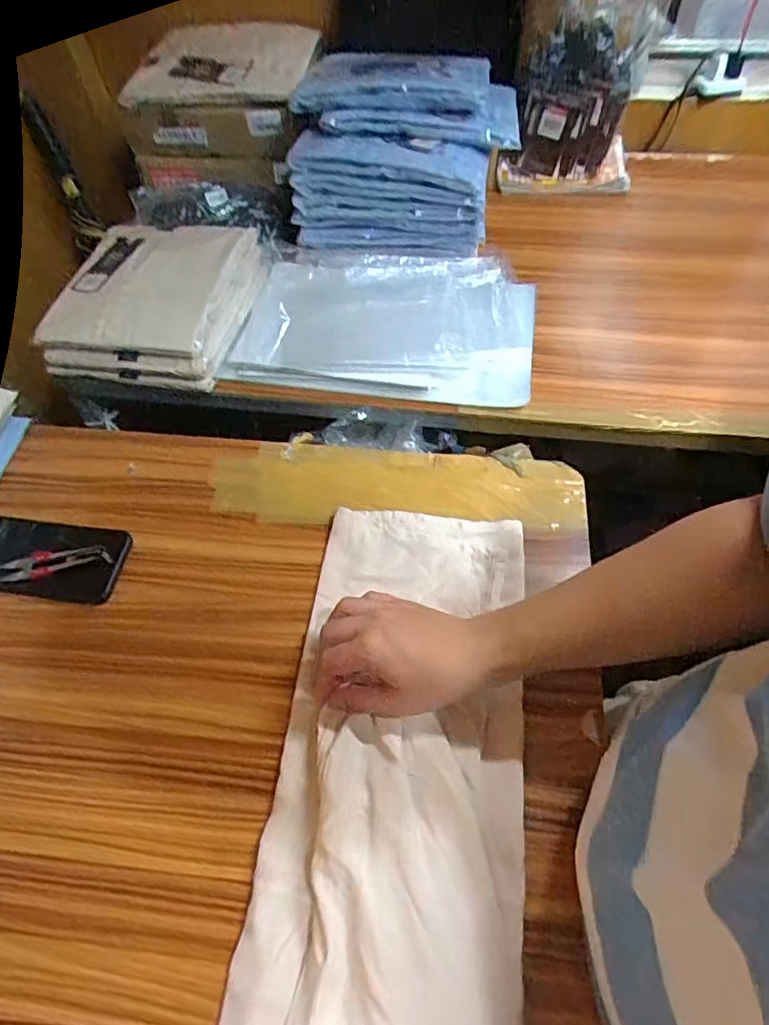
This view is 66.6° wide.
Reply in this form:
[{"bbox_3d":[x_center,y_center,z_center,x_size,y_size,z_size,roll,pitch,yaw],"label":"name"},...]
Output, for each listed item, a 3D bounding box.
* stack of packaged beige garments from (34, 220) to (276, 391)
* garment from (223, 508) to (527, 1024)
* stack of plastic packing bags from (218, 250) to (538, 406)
[{"bbox_3d":[-0.292,-0.276,0.766,0.229,0.091,0.239,8,58,7],"label":"stack of packaged beige garments"},{"bbox_3d":[0.003,0.265,0.425,0.198,0.045,0.634,6,57,6],"label":"garment"},{"bbox_3d":[0.005,-0.249,0.757,0.372,0.044,0.234,6,58,6],"label":"stack of plastic packing bags"}]

